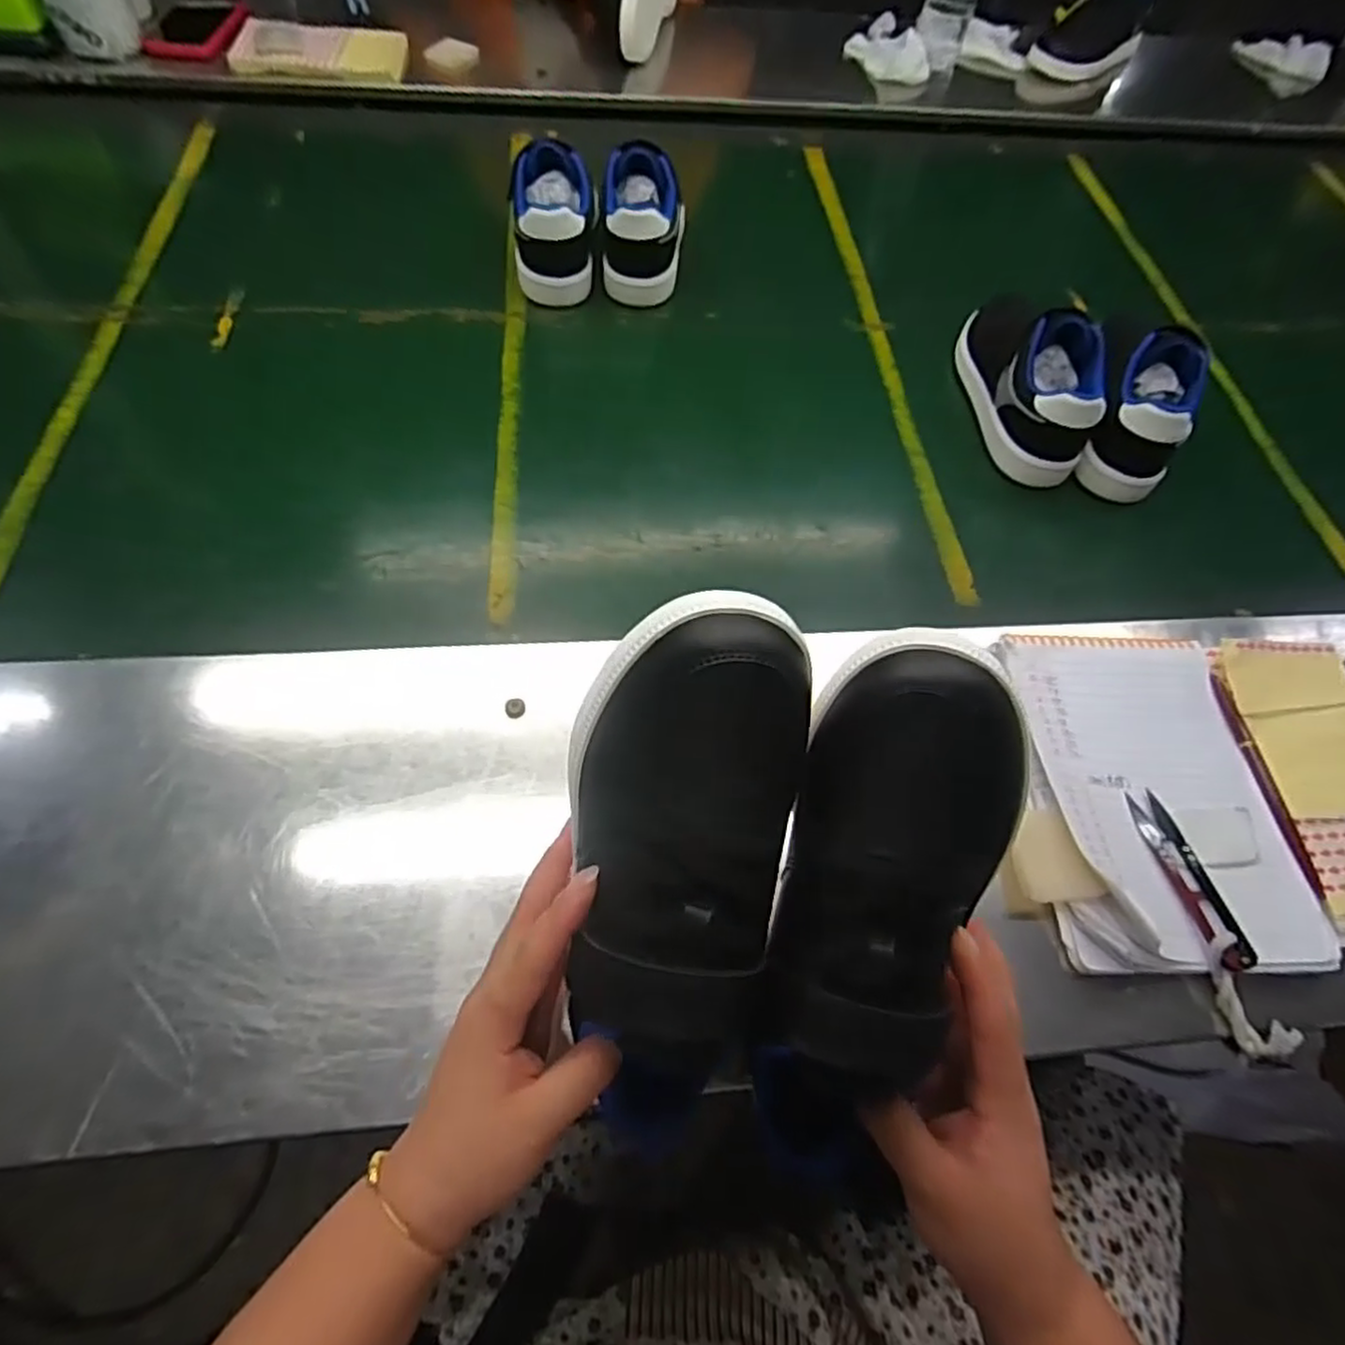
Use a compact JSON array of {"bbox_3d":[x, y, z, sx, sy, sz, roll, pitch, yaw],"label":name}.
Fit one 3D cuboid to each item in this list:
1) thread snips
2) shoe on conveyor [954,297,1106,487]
[{"bbox_3d":[0.299,0.116,0.413,0.024,0.011,0.100,-11,63,-10],"label":"thread snips"},{"bbox_3d":[0.312,-0.272,0.627,0.074,0.106,0.188,-1,61,-4],"label":"shoe on conveyor"}]

